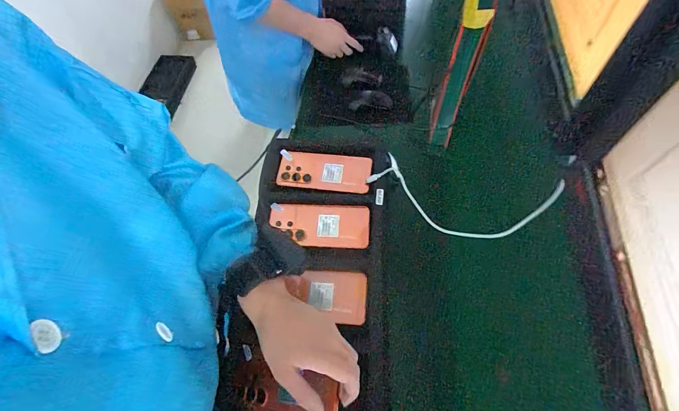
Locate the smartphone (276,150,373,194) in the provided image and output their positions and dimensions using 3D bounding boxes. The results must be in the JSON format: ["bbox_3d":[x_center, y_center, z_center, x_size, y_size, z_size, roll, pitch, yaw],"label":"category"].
[{"bbox_3d":[-0.029,-0.062,0.596,0.169,0.009,0.074,6,63,7],"label":"smartphone"}]

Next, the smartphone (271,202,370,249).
[{"bbox_3d":[-0.035,0.033,0.551,0.168,0.010,0.076,2,62,5],"label":"smartphone"}]

